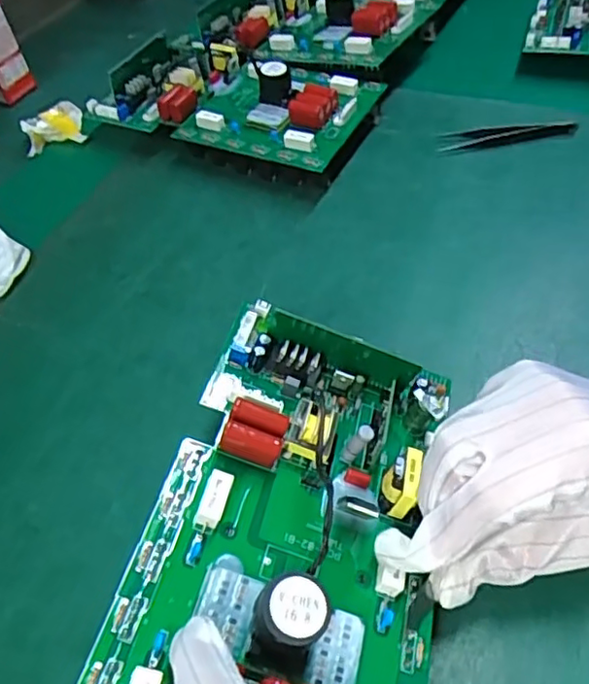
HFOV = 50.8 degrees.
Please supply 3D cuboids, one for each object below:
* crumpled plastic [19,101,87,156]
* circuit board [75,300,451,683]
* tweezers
[{"bbox_3d":[-0.214,-0.189,0.551,0.052,0.024,0.042,-16,52,-6],"label":"crumpled plastic"},{"bbox_3d":[0.006,0.074,0.263,0.129,0.045,0.223,19,49,-4],"label":"circuit board"},{"bbox_3d":[0.173,-0.167,0.500,0.105,0.008,0.020,-5,52,3],"label":"tweezers"}]

